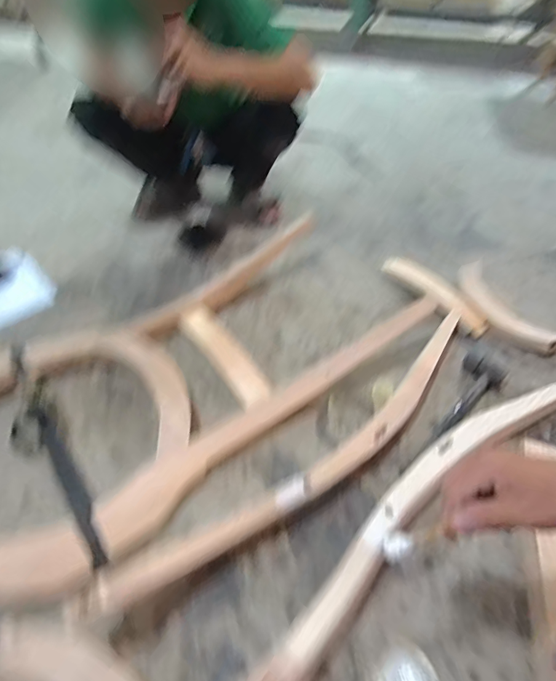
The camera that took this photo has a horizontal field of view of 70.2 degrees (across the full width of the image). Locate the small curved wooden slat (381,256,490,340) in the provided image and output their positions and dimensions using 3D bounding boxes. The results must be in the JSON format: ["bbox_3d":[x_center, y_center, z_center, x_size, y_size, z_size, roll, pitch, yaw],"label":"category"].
[{"bbox_3d":[0.384,-0.126,0.980,0.067,0.036,0.314,-23,53,-20],"label":"small curved wooden slat"}]

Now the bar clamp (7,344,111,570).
[{"bbox_3d":[-0.399,0.174,0.665,0.083,0.076,0.468,-25,54,-22],"label":"bar clamp"}]

